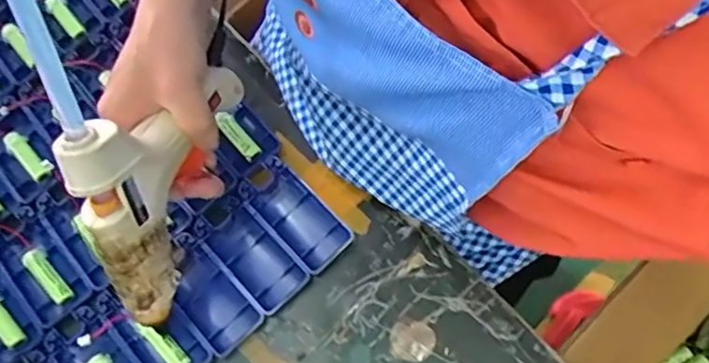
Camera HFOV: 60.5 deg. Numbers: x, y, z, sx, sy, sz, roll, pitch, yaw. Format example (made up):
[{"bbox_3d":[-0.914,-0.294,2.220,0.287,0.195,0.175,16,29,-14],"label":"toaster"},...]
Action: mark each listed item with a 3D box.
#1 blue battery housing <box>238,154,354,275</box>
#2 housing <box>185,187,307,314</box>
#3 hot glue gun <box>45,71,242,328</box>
[{"bbox_3d":[-0.046,0.024,0.465,0.042,0.017,0.092,-42,76,-10],"label":"blue battery housing"},{"bbox_3d":[-0.079,0.053,0.456,0.045,0.015,0.091,-43,76,-10],"label":"housing"},{"bbox_3d":[-0.136,-0.001,0.368,0.038,0.109,0.168,17,87,28],"label":"hot glue gun"}]

